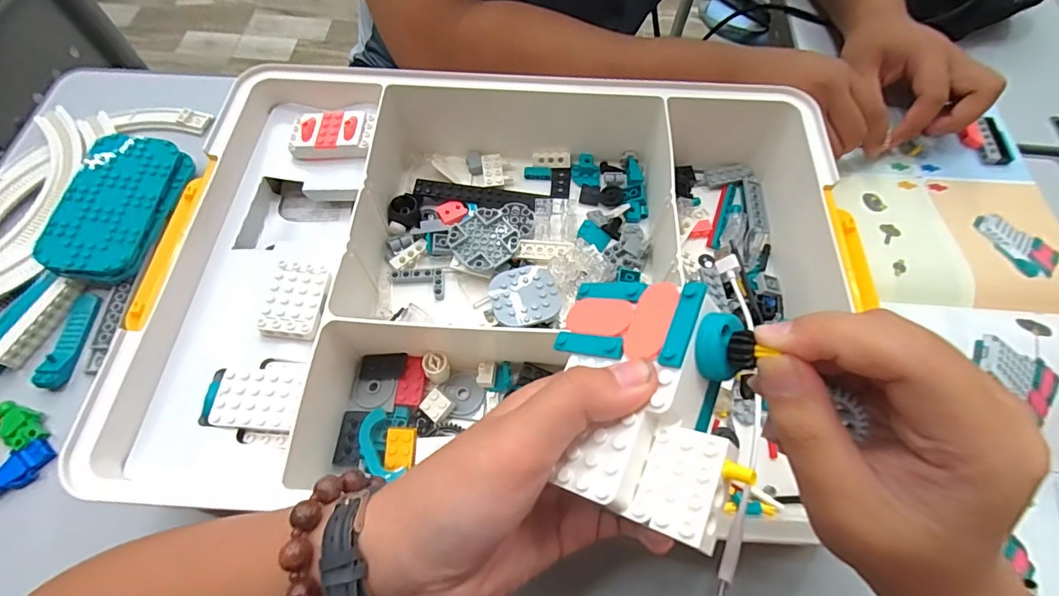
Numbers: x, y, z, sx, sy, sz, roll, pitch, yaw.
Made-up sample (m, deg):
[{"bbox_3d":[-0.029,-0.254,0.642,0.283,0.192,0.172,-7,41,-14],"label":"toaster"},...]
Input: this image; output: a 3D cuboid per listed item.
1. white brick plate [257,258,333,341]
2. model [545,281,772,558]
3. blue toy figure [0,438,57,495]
[{"bbox_3d":[-0.137,-0.001,0.284,0.032,0.008,0.048,3,64,1],"label":"white brick plate"},{"bbox_3d":[0.040,0.037,0.174,0.063,0.040,0.079,4,68,27],"label":"model"},{"bbox_3d":[-0.320,0.108,0.301,0.018,0.009,0.039,31,67,13],"label":"blue toy figure"}]

